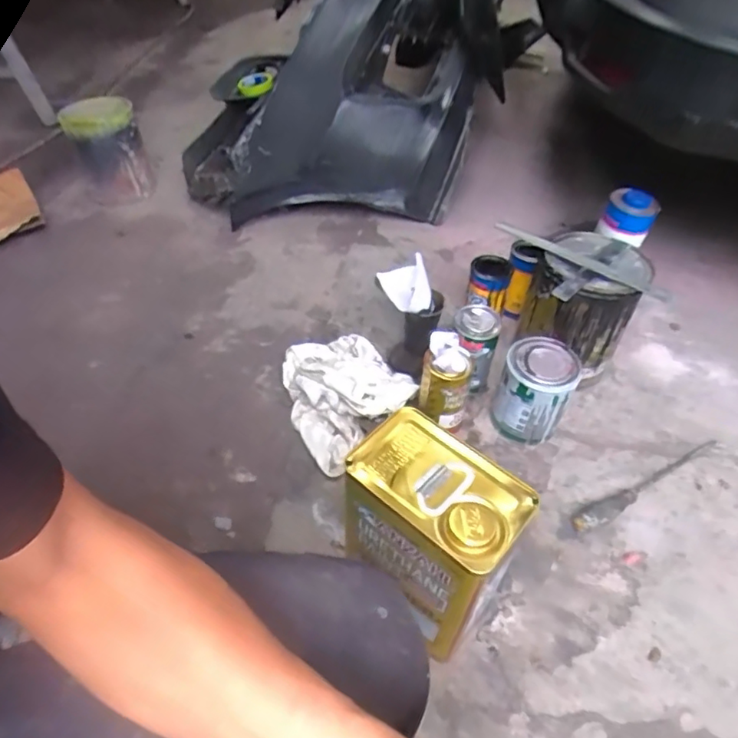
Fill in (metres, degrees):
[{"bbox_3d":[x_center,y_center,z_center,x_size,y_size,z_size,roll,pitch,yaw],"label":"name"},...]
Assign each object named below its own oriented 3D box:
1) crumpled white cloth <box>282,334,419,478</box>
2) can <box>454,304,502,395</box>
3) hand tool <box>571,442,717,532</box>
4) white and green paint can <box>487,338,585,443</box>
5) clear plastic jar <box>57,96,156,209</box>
[{"bbox_3d":[-0.038,0.036,0.900,0.190,0.057,0.255,-21,52,-19],"label":"crumpled white cloth"},{"bbox_3d":[0.167,-0.029,0.900,0.071,0.129,0.082,-4,48,-5],"label":"can"},{"bbox_3d":[0.410,0.165,0.809,0.295,0.024,0.028,-21,52,-19],"label":"hand tool"},{"bbox_3d":[0.251,0.035,0.848,0.097,0.139,0.102,1,48,-1],"label":"white and green paint can"},{"bbox_3d":[-0.627,-0.526,1.350,0.164,0.195,0.159,-17,50,-16],"label":"clear plastic jar"}]

